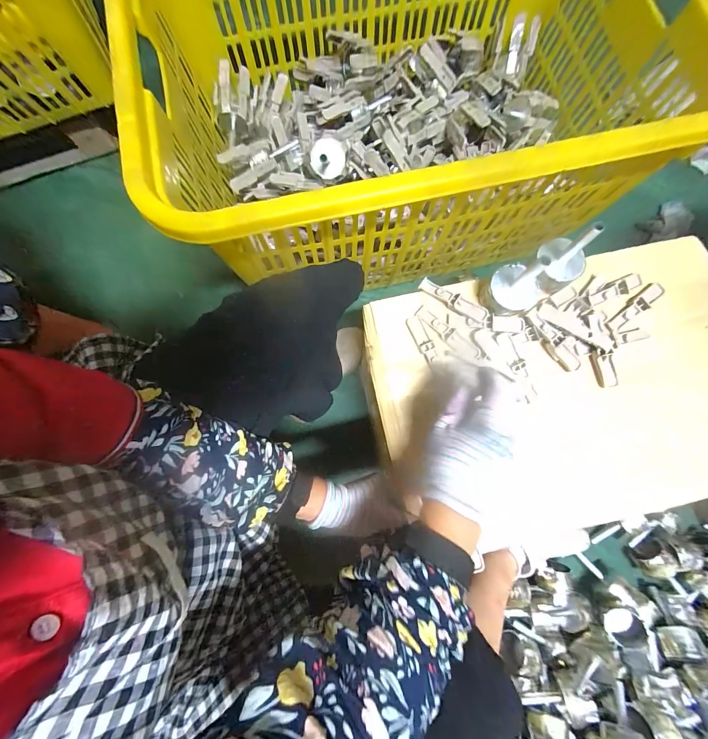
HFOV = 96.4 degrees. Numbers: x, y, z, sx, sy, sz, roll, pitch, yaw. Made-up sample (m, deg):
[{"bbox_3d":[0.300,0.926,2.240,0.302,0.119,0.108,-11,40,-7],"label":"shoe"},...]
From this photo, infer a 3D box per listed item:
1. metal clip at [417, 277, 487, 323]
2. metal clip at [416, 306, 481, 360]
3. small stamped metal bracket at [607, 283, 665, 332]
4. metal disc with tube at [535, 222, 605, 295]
[{"bbox_3d":[0.136,-0.094,0.438,0.098,0.017,0.019,30,81,6],"label":"metal clip"},{"bbox_3d":[0.129,-0.050,0.432,0.101,0.014,0.021,41,82,8],"label":"metal clip"},{"bbox_3d":[0.392,-0.088,0.438,0.097,0.008,0.023,-35,81,-6],"label":"small stamped metal bracket"},{"bbox_3d":[0.272,-0.142,0.402,0.057,0.096,0.060,9,79,2],"label":"metal disc with tube"}]

